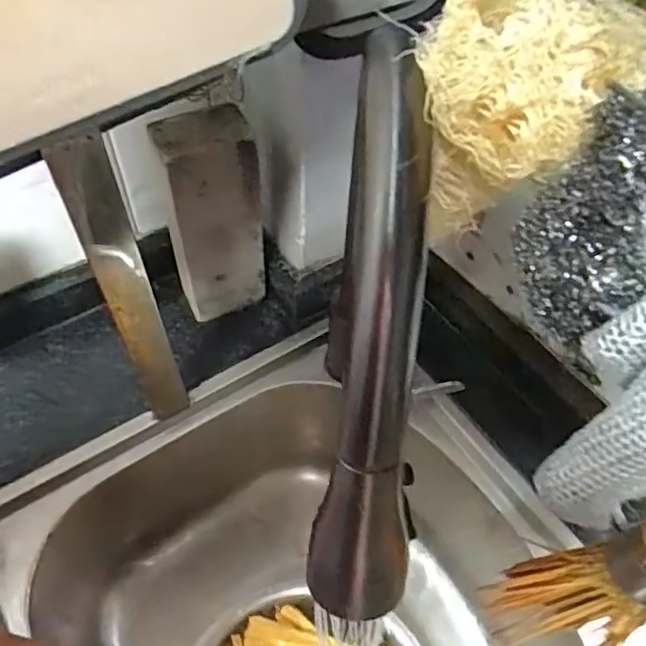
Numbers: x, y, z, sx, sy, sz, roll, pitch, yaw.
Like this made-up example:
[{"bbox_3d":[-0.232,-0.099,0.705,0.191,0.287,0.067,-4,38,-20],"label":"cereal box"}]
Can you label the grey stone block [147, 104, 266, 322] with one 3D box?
[{"bbox_3d":[-0.092,-0.083,0.533,0.074,0.209,0.034,-11,55,-9],"label":"grey stone block"}]

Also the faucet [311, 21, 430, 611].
[{"bbox_3d":[0.022,0.014,0.260,0.039,0.248,0.048,3,17,1],"label":"faucet"}]

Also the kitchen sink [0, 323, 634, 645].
[{"bbox_3d":[-0.006,0.286,0.520,0.405,0.251,0.457,-27,59,-19],"label":"kitchen sink"}]

